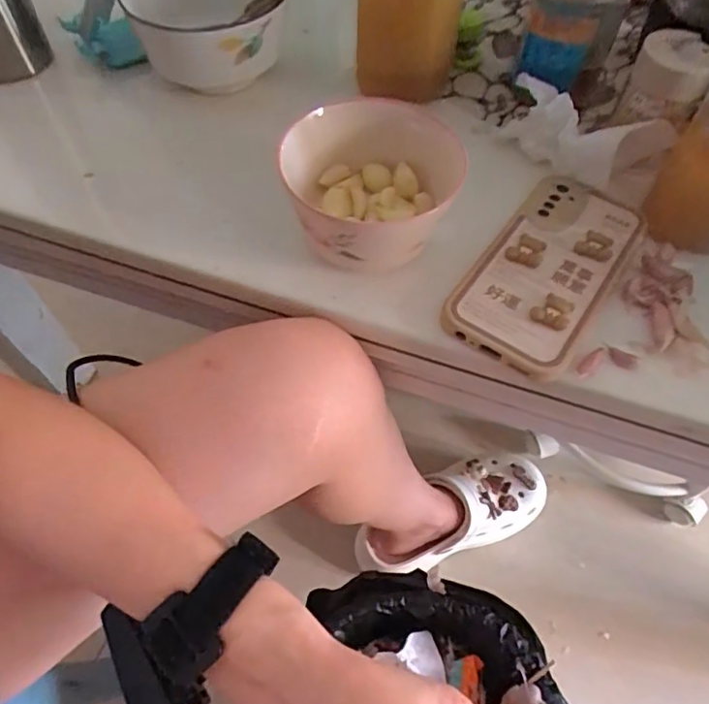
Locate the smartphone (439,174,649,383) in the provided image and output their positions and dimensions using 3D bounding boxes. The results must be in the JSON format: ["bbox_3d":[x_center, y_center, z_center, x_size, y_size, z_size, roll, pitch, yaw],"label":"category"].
[{"bbox_3d":[0.127,-0.058,0.352,0.077,0.011,0.162,31,63,17],"label":"smartphone"}]

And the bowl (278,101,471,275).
[{"bbox_3d":[0.010,-0.103,0.347,0.093,0.052,0.105,8,58,4],"label":"bowl"}]

